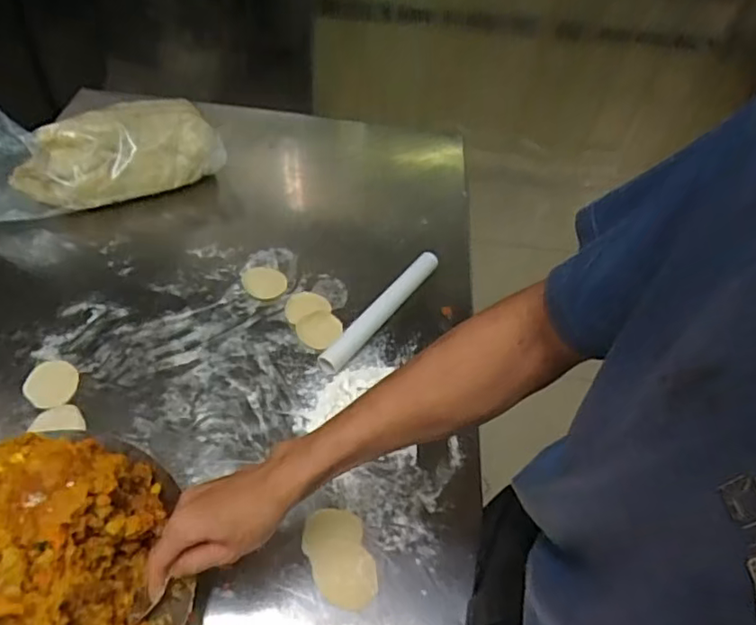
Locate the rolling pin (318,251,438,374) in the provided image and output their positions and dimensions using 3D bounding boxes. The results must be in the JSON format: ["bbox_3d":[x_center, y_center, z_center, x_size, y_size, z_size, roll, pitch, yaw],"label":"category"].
[{"bbox_3d":[0.008,-0.007,0.851,0.033,0.026,0.265,32,54,17],"label":"rolling pin"}]

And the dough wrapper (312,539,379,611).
[{"bbox_3d":[-0.035,0.281,0.623,0.073,0.009,0.063,33,54,18],"label":"dough wrapper"}]

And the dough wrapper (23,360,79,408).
[{"bbox_3d":[-0.417,0.089,0.734,0.075,0.009,0.060,40,56,22],"label":"dough wrapper"}]

